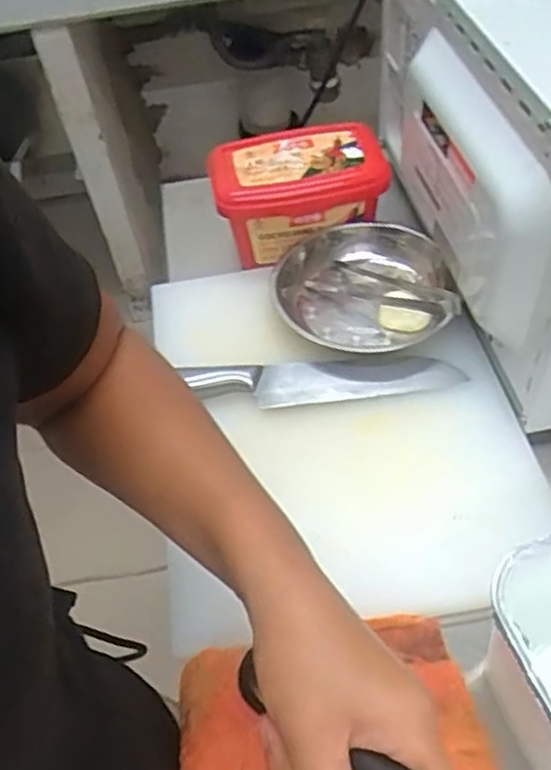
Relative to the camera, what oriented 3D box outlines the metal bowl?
[{"bbox_3d":[0.073,-0.085,0.600,0.147,0.053,0.139,-3,51,3],"label":"metal bowl"}]

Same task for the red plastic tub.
[{"bbox_3d":[0.020,-0.183,0.659,0.160,0.084,0.097,-11,51,-3],"label":"red plastic tub"}]

